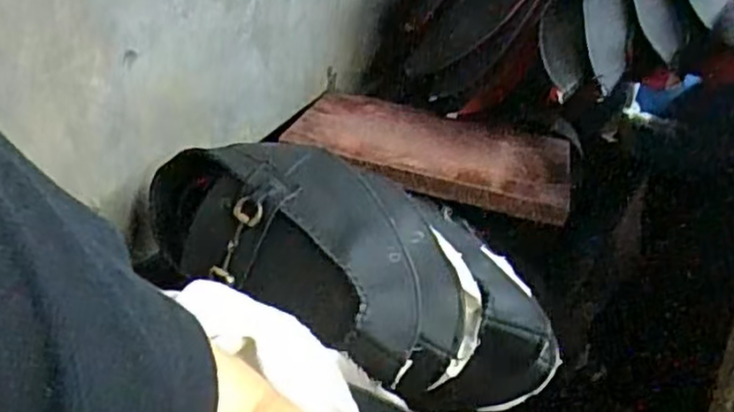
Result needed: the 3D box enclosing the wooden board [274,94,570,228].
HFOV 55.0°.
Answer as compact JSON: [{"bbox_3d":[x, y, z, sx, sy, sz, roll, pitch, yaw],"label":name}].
[{"bbox_3d":[0.068,-0.058,0.730,0.277,0.024,0.183,13,28,7],"label":"wooden board"}]

